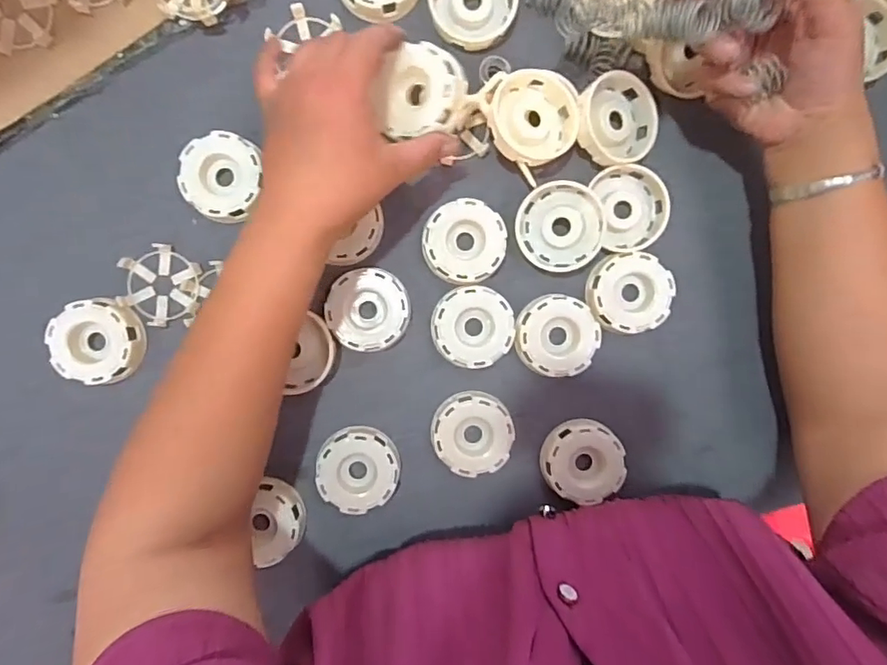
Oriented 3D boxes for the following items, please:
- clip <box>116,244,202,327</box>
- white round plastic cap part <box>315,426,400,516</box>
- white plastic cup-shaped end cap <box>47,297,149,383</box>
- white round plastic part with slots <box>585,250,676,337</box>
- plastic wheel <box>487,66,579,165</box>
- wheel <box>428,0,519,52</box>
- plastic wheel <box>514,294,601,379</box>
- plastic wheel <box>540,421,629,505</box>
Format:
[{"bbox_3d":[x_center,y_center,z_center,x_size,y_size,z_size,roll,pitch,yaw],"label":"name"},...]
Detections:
[{"bbox_3d":[-0.223,-0.037,0.423,0.059,0.013,0.063,7,92,-2],"label":"clip"},{"bbox_3d":[-0.068,0.110,0.428,0.064,0.020,0.064,3,92,-2],"label":"white round plastic cap part"},{"bbox_3d":[-0.270,0.007,0.416,0.063,0.018,0.064,-12,93,-2],"label":"white plastic cup-shaped end cap"},{"bbox_3d":[0.149,-0.032,0.428,0.063,0.019,0.062,0,92,-2],"label":"white round plastic part with slots"},{"bbox_3d":[0.068,-0.164,0.406,0.067,0.022,0.068,0,96,-4],"label":"plastic wheel"},{"bbox_3d":[0.022,-0.262,0.417,0.067,0.015,0.069,0,92,-2],"label":"wheel"},{"bbox_3d":[0.091,0.002,0.430,0.064,0.020,0.063,0,92,-2],"label":"plastic wheel"},{"bbox_3d":[0.115,0.105,0.437,0.064,0.026,0.063,0,92,-2],"label":"plastic wheel"}]

